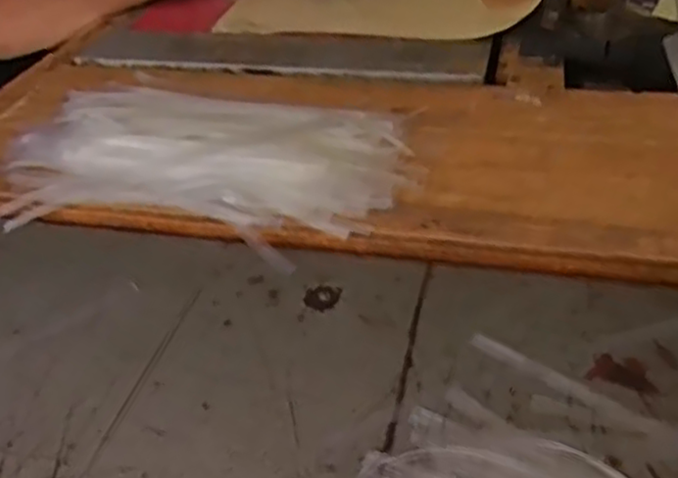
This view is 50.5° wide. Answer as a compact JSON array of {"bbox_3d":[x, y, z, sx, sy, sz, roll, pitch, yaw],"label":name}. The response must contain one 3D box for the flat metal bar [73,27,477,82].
[{"bbox_3d":[-0.060,-0.175,0.685,0.388,0.007,0.075,6,41,14],"label":"flat metal bar"}]

